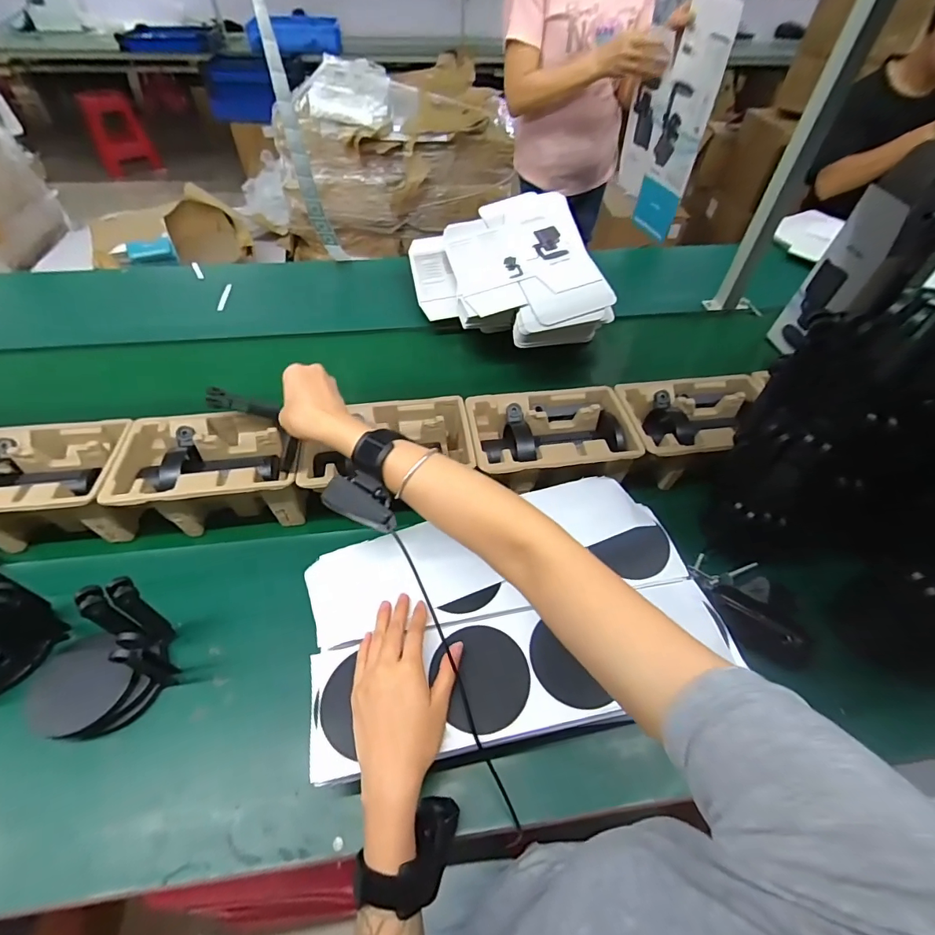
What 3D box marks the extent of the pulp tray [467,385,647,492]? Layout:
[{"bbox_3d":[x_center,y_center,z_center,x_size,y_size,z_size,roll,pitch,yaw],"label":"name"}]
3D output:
[{"bbox_3d":[0.111,-0.042,0.649,0.229,0.081,0.156,-4,52,-9],"label":"pulp tray"}]

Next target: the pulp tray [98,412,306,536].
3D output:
[{"bbox_3d":[-0.363,0.009,0.619,0.269,0.101,0.150,-6,52,-10],"label":"pulp tray"}]

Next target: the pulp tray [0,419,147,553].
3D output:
[{"bbox_3d":[-0.568,0.022,0.601,0.233,0.101,0.146,-4,52,-8],"label":"pulp tray"}]

